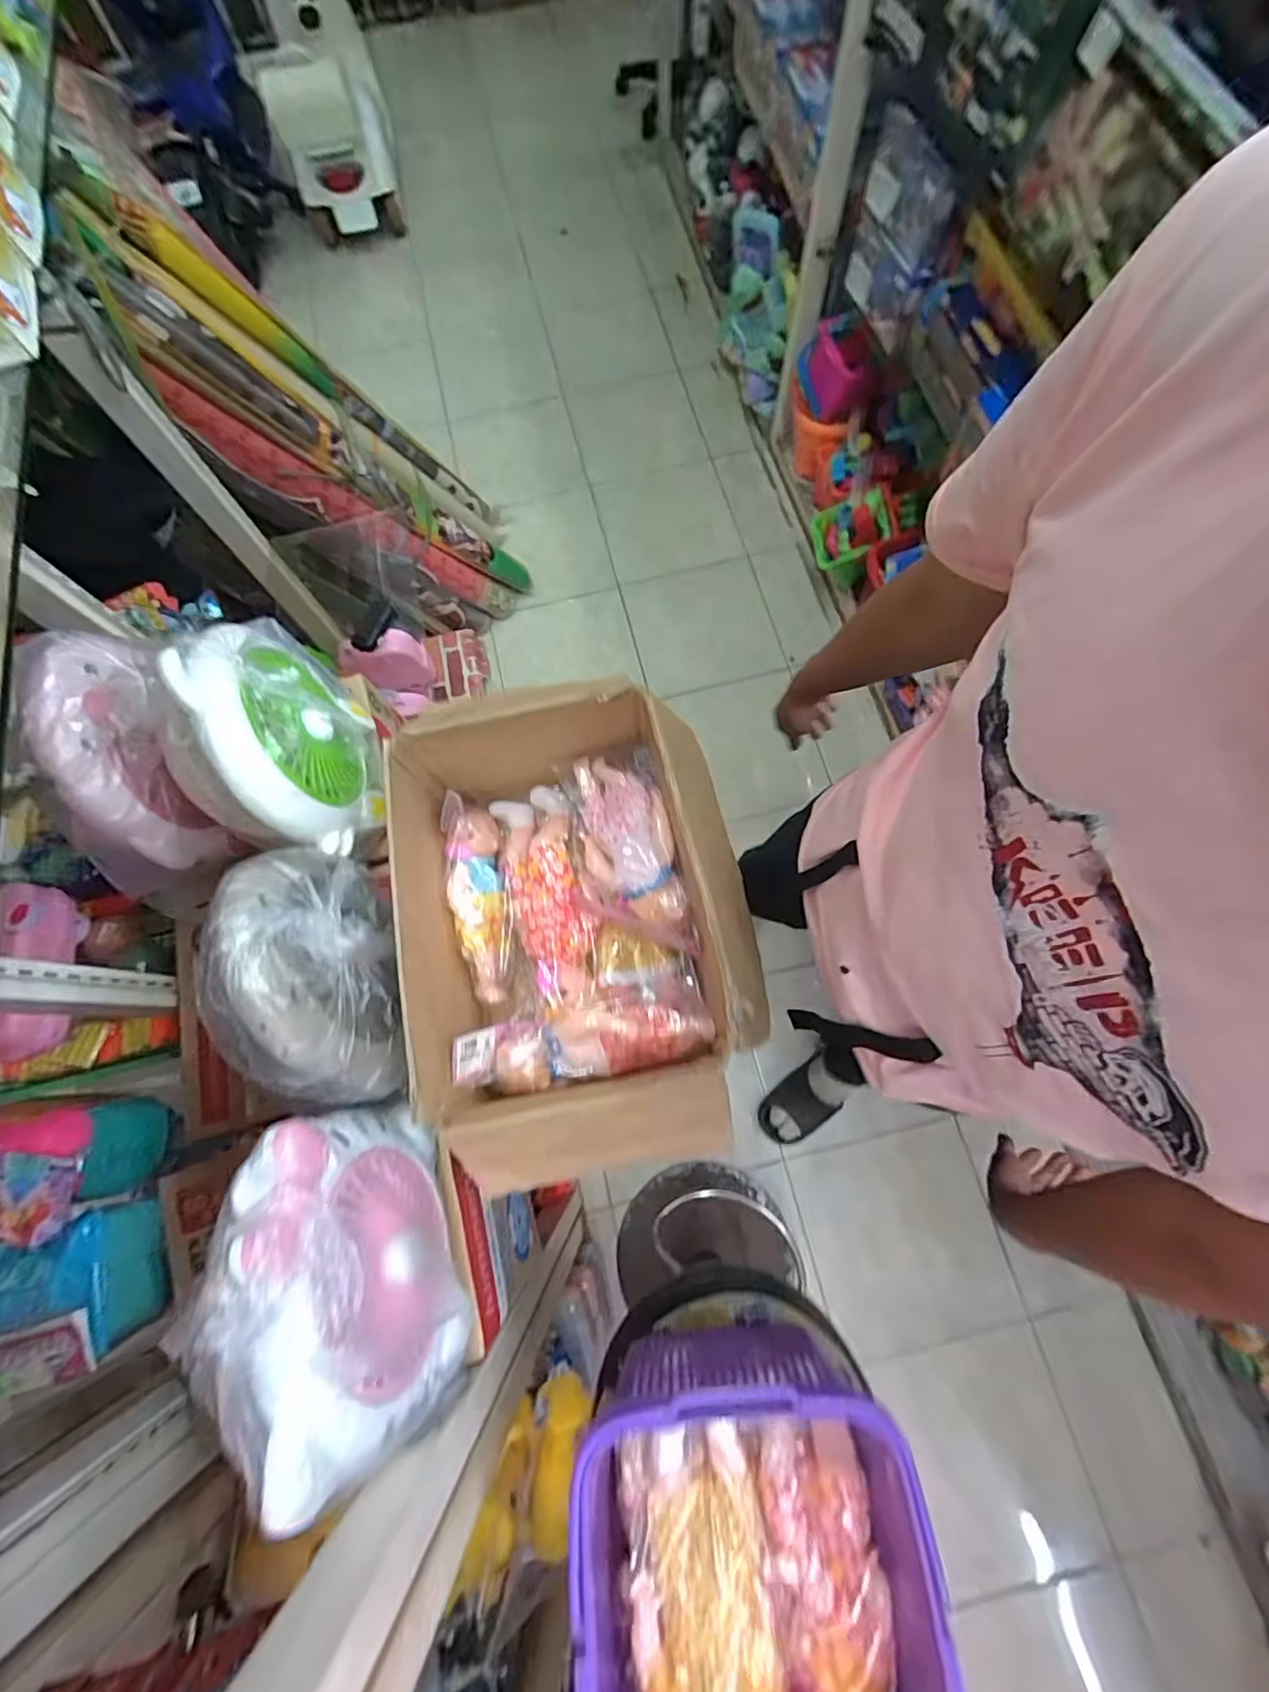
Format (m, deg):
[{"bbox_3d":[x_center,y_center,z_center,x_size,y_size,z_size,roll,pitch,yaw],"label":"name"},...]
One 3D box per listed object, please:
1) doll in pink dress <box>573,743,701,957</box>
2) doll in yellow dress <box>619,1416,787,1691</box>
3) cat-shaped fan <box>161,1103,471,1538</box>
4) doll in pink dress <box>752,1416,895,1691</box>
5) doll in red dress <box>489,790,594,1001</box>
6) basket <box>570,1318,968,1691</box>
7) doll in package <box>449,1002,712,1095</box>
[{"bbox_3d":[-0.015,0.007,0.763,0.121,0.079,0.265,-13,73,-2],"label":"doll in pink dress"},{"bbox_3d":[0.058,0.695,0.545,0.133,0.061,0.270,-5,73,0],"label":"doll in yellow dress"},{"bbox_3d":[-0.240,0.362,0.511,0.099,0.241,0.253,-27,75,-6],"label":"cat-shaped fan"},{"bbox_3d":[0.178,0.678,0.547,0.101,0.059,0.250,-9,73,-1],"label":"doll in pink dress"},{"bbox_3d":[-0.114,0.059,0.801,0.098,0.055,0.286,-15,74,-3],"label":"doll in red dress"},{"bbox_3d":[0.110,0.681,0.556,0.299,0.215,0.389,-5,73,0],"label":"basket"},{"bbox_3d":[-0.052,0.221,0.681,0.273,0.071,0.072,-8,73,0],"label":"doll in package"}]

